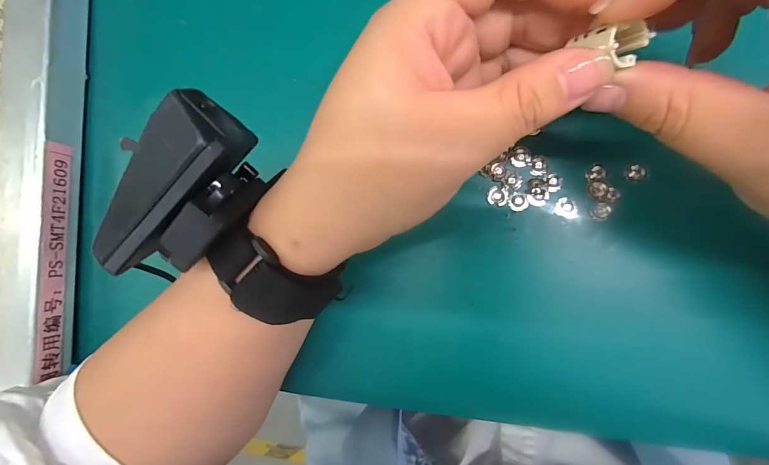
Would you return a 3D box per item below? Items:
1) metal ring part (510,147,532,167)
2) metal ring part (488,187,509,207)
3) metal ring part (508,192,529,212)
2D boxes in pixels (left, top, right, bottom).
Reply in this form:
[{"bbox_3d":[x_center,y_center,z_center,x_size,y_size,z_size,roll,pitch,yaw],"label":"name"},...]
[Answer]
[{"bbox_3d":[0.073,-0.041,0.195,0.010,0.004,0.011,0,88,10],"label":"metal ring part"},{"bbox_3d":[0.061,-0.020,0.197,0.010,0.004,0.010,0,88,11],"label":"metal ring part"},{"bbox_3d":[0.072,-0.016,0.195,0.010,0.004,0.010,0,88,11],"label":"metal ring part"}]

